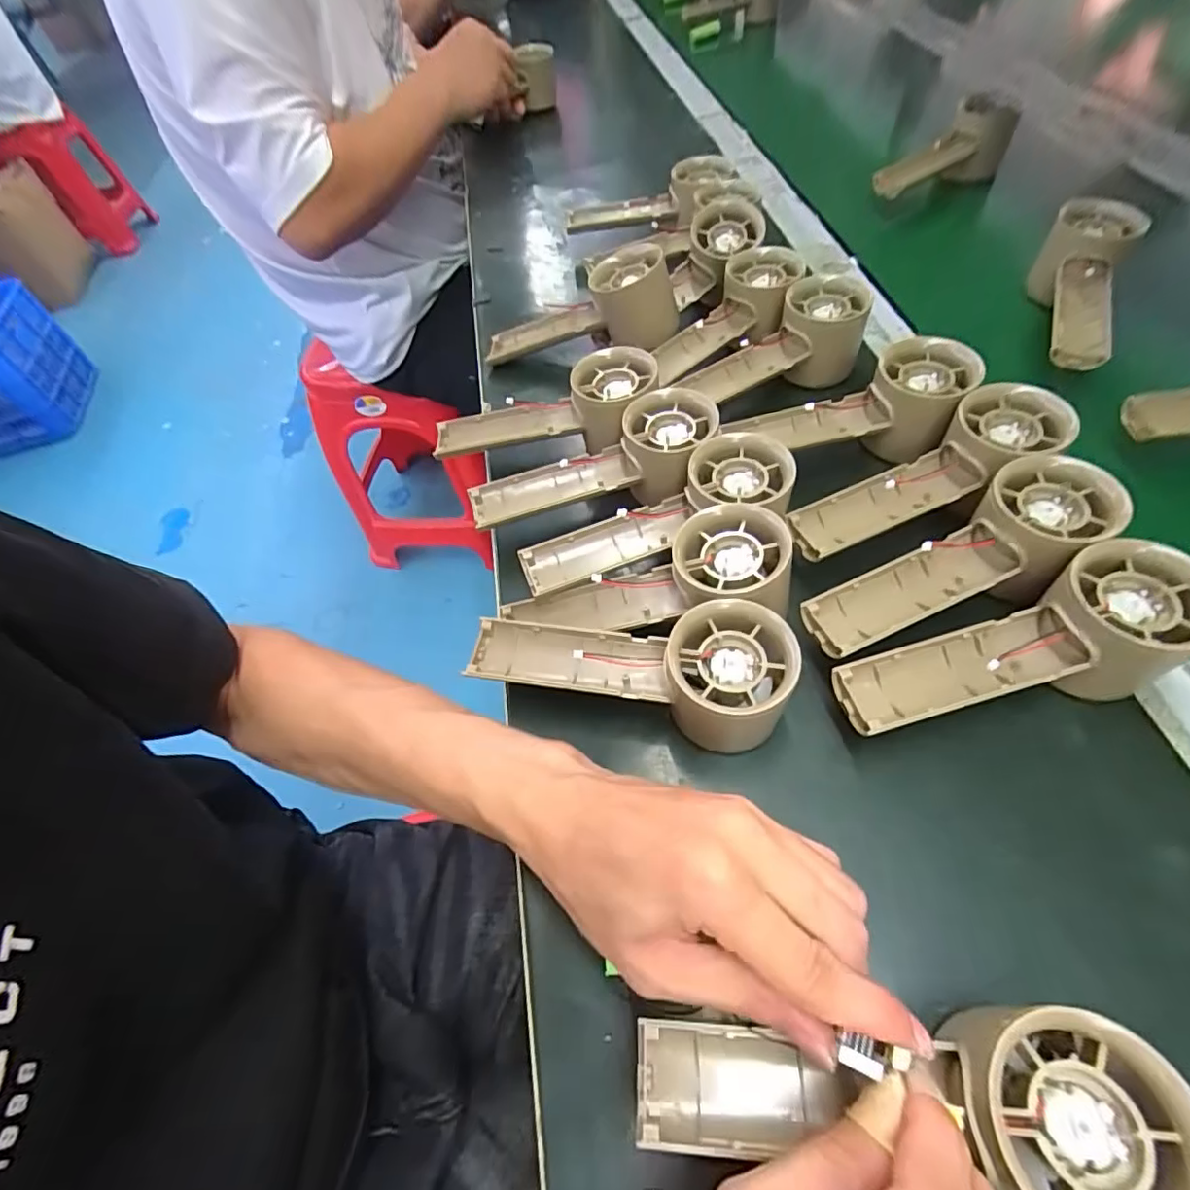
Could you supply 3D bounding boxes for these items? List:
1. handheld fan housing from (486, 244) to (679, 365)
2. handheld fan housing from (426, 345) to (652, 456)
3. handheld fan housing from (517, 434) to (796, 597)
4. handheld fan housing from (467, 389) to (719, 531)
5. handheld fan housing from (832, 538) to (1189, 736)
[{"bbox_3d":[-0.014,-0.218,0.455,0.159,0.054,0.051,-3,53,26],"label":"handheld fan housing"},{"bbox_3d":[-0.034,-0.121,0.395,0.159,0.044,0.064,-11,55,15],"label":"handheld fan housing"},{"bbox_3d":[0.034,-0.042,0.327,0.157,0.049,0.055,-17,57,-7],"label":"handheld fan housing"},{"bbox_3d":[-0.001,-0.078,0.361,0.157,0.044,0.061,-18,56,8],"label":"handheld fan housing"},{"bbox_3d":[0.192,0.029,0.272,0.153,0.051,0.053,-19,56,7],"label":"handheld fan housing"}]

